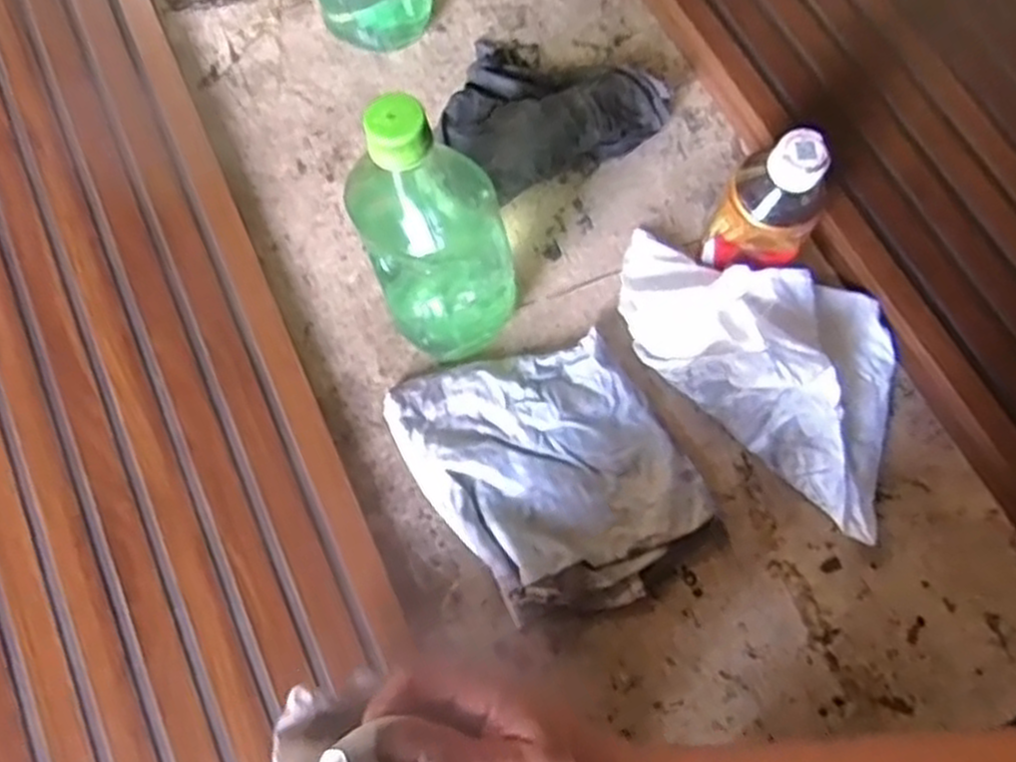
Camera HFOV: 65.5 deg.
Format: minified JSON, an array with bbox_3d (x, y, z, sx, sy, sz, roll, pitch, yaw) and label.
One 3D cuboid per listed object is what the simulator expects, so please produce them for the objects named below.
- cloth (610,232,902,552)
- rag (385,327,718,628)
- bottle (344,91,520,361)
[{"bbox_3d":[0.175,-0.028,0.506,0.223,0.057,0.124,41,78,12],"label":"cloth"},{"bbox_3d":[0.027,0.052,0.502,0.146,0.021,0.178,-32,75,-8],"label":"rag"},{"bbox_3d":[-0.040,-0.082,0.448,0.083,0.174,0.079,0,73,1],"label":"bottle"}]

